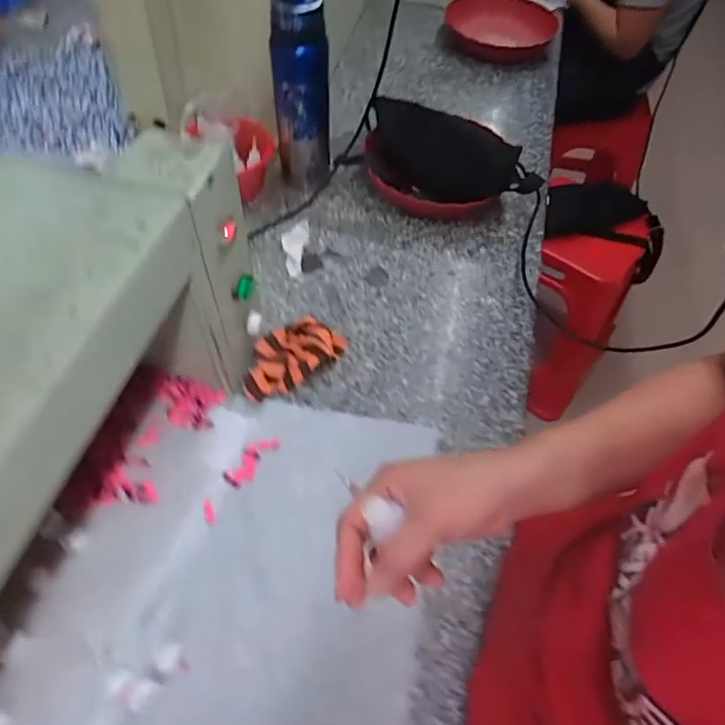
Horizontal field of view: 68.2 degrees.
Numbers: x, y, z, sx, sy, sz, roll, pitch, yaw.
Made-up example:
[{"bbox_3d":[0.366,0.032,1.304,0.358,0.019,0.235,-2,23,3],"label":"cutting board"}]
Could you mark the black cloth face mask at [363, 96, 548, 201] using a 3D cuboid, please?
[{"bbox_3d":[0.140,-0.335,0.863,0.285,0.033,0.181,23,68,12],"label":"black cloth face mask"}]

